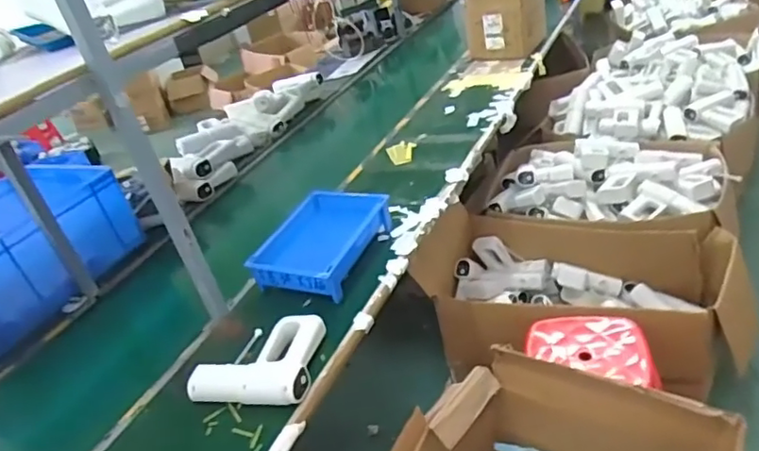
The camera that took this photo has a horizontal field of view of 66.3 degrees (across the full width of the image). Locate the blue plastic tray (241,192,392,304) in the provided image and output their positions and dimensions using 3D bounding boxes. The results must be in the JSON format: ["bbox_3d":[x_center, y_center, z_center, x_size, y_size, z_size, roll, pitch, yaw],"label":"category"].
[{"bbox_3d":[-0.125,0.033,1.306,0.216,0.077,0.316,11,36,25],"label":"blue plastic tray"}]

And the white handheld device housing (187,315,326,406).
[{"bbox_3d":[-0.213,0.246,1.066,0.221,0.065,0.197,7,35,19],"label":"white handheld device housing"}]

